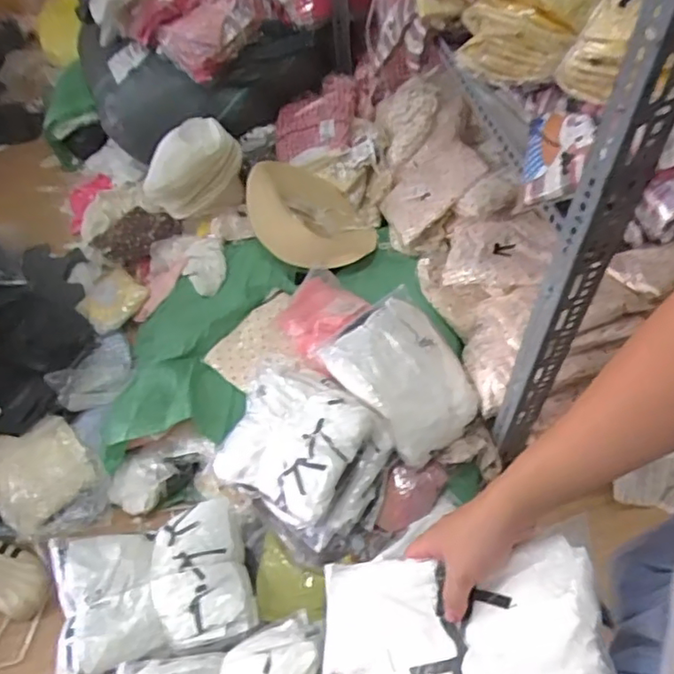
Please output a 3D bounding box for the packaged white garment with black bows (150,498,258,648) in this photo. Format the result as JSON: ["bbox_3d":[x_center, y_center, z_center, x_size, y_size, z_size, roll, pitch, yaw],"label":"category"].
[{"bbox_3d":[-0.258,0.453,1.149,0.170,0.093,0.260,-19,56,-8],"label":"packaged white garment with black bows"}]

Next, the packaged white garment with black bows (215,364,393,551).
[{"bbox_3d":[-0.078,0.214,1.206,0.345,0.122,0.269,32,64,24],"label":"packaged white garment with black bows"}]

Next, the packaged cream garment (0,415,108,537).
[{"bbox_3d":[-0.689,0.311,1.384,0.225,0.044,0.328,-39,61,-20],"label":"packaged cream garment"}]

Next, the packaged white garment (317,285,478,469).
[{"bbox_3d":[0.148,0.072,1.255,0.246,0.050,0.315,-36,81,-25],"label":"packaged white garment"}]

